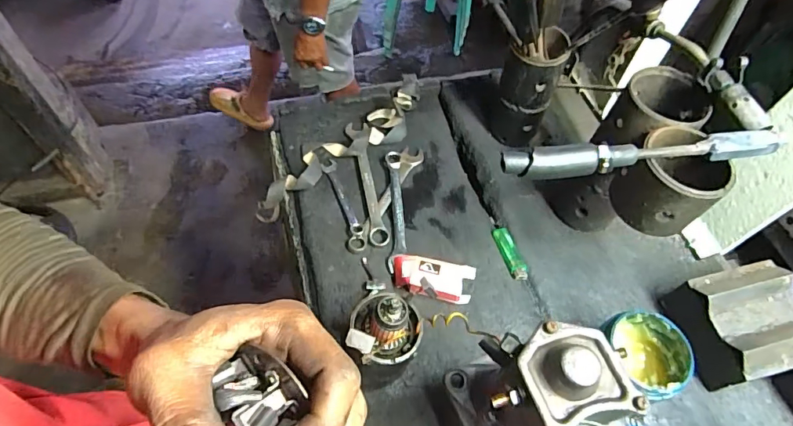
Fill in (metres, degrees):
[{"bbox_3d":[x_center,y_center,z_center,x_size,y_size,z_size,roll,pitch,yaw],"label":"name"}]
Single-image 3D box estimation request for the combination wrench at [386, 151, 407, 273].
[{"bbox_3d":[-0.001,-0.008,0.672,0.028,0.018,0.196,0,57,-5],"label":"combination wrench"}]

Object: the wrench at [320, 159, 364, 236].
[{"bbox_3d":[-0.081,-0.024,0.681,0.024,0.016,0.146,-15,60,-14],"label":"wrench"}]

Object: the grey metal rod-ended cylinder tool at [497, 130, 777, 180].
[{"bbox_3d":[0.232,-0.054,0.440,0.260,0.033,0.026,-3,57,-7],"label":"grey metal rod-ended cylinder tool"}]

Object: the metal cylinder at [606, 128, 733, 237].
[{"bbox_3d":[0.279,-0.031,0.476,0.083,0.077,0.088,2,57,-3],"label":"metal cylinder"}]

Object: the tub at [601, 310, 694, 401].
[{"bbox_3d":[0.263,0.163,0.519,0.080,0.096,0.089,-20,61,-17],"label":"tub"}]

